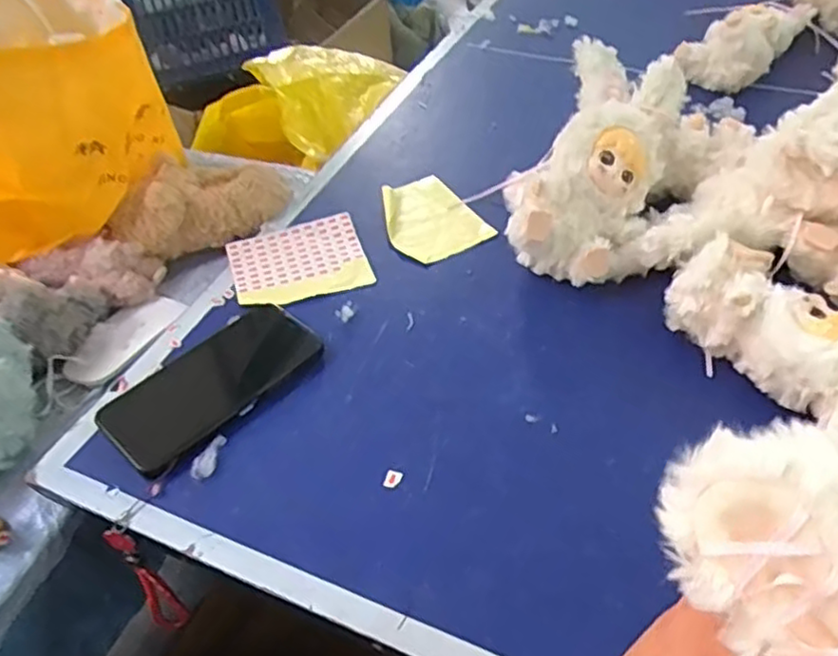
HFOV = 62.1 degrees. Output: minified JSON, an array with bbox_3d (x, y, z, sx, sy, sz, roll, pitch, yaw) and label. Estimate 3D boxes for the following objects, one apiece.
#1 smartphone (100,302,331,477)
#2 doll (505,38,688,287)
[{"bbox_3d":[-0.160,0.043,0.548,0.084,0.014,0.168,32,56,30],"label":"smartphone"},{"bbox_3d":[0.157,-0.149,0.617,0.143,0.106,0.226,22,72,23],"label":"doll"}]

